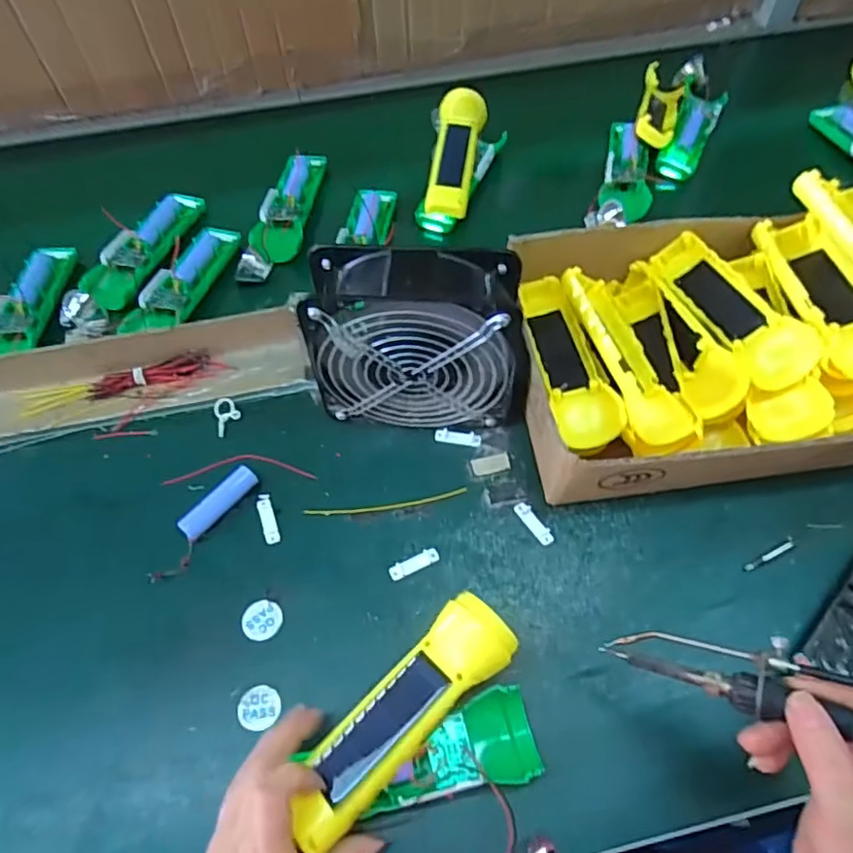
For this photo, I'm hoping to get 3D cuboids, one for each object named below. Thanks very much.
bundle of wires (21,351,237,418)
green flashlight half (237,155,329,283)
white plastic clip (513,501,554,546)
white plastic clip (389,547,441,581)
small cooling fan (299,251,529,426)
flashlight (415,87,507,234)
[{"bbox_3d":[-0.261,-0.038,0.527,0.170,0.019,0.021,-12,58,-5],"label":"bundle of wires"},{"bbox_3d":[-0.149,-0.229,0.642,0.049,0.024,0.196,4,58,5],"label":"green flashlight half"},{"bbox_3d":[0.081,0.073,0.458,0.012,0.004,0.037,-31,61,-16],"label":"white plastic clip"},{"bbox_3d":[-0.009,0.100,0.444,0.038,0.005,0.012,-25,60,-13],"label":"white plastic clip"},{"bbox_3d":[-0.004,-0.060,0.457,0.158,0.147,0.065,2,59,3],"label":"small cooling fan"},{"bbox_3d":[0.035,-0.297,0.670,0.085,0.062,0.170,9,58,8],"label":"flashlight"}]

